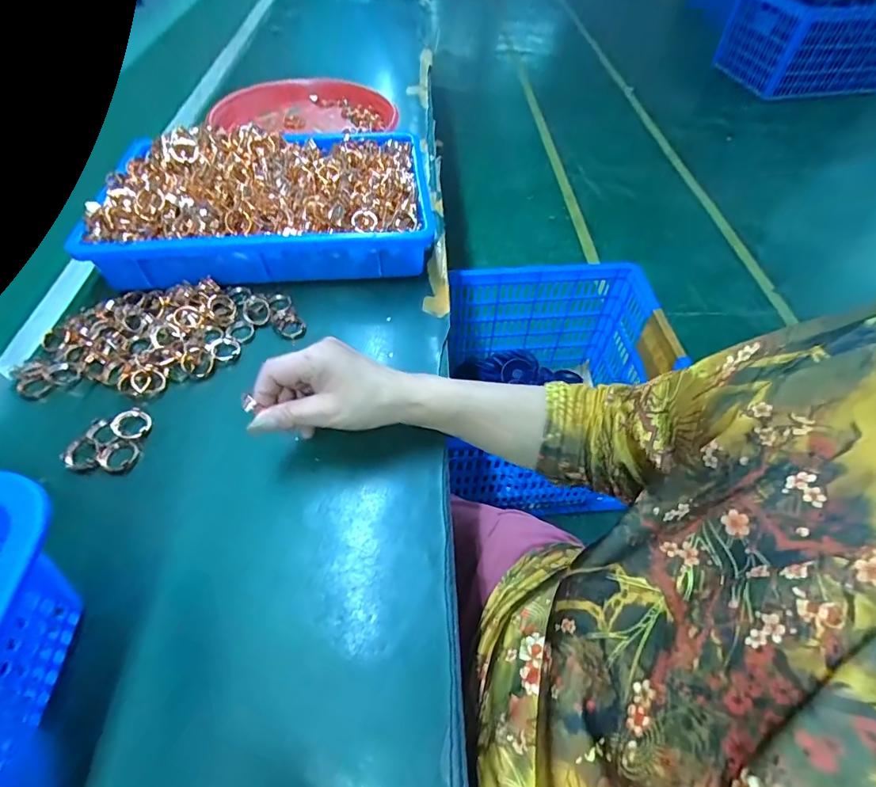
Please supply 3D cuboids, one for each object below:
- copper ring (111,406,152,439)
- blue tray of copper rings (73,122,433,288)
[{"bbox_3d":[-0.266,0.028,0.387,0.028,0.008,0.029,-18,66,-18],"label":"copper ring"},{"bbox_3d":[-0.192,-0.229,0.525,0.348,0.097,0.219,-5,54,-4],"label":"blue tray of copper rings"}]

